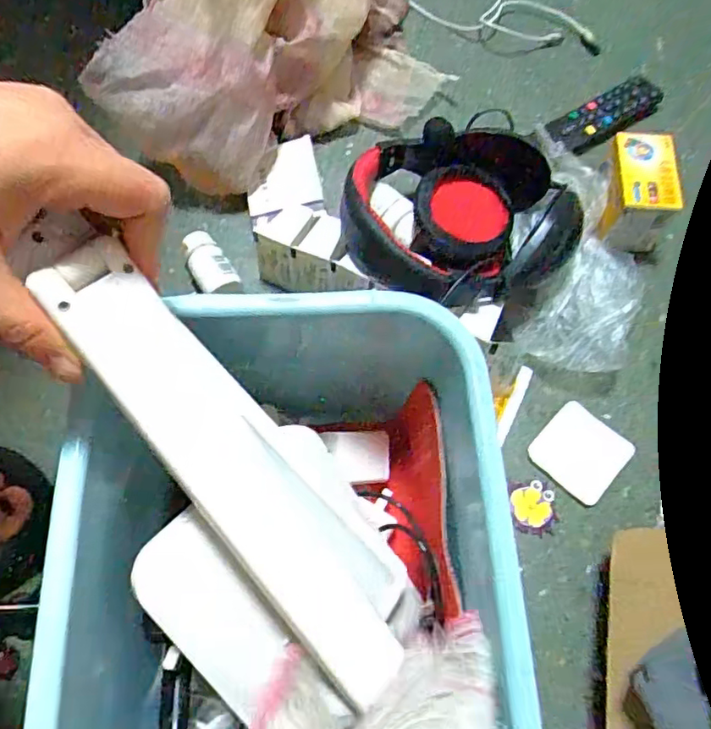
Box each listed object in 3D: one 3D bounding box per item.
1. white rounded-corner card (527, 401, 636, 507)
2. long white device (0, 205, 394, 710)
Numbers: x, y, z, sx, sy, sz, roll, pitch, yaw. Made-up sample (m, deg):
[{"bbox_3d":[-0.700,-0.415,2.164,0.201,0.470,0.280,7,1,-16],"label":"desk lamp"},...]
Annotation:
[{"bbox_3d":[0.174,0.067,0.448,0.061,0.006,0.063,40,72,16],"label":"white rounded-corner card"},{"bbox_3d":[-0.053,0.055,0.268,0.044,0.032,0.265,-36,110,-16],"label":"long white device"}]

